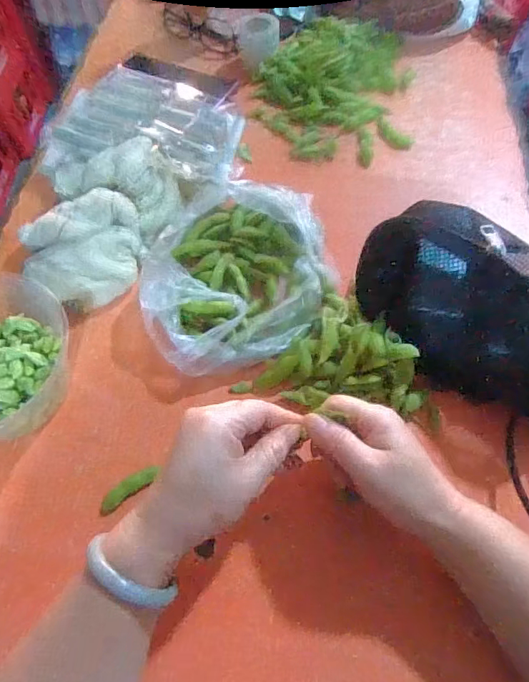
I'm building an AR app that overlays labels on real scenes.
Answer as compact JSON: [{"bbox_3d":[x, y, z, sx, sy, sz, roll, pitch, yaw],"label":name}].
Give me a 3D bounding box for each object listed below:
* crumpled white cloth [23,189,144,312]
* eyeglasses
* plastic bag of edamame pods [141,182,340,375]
[{"bbox_3d":[-0.177,-0.086,0.464,0.114,0.063,0.095,-11,62,-6],"label":"crumpled white cloth"},{"bbox_3d":[-0.090,-0.443,0.684,0.128,0.031,0.058,37,68,18],"label":"eyeglasses"},{"bbox_3d":[-0.025,-0.064,0.453,0.164,0.067,0.200,17,63,9],"label":"plastic bag of edamame pods"}]

